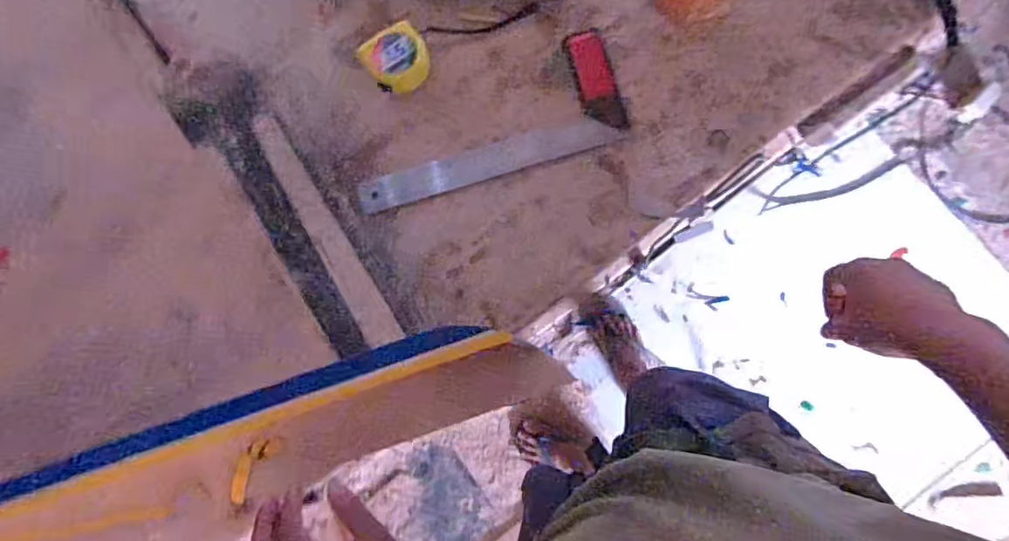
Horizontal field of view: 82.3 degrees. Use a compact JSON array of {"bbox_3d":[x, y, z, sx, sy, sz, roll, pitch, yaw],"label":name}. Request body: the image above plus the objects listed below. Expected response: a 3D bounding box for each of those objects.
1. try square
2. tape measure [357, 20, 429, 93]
[{"bbox_3d":[-0.021,-0.155,0.633,0.301,0.015,0.117,-19,85,2],"label":"try square"},{"bbox_3d":[-0.115,-0.227,0.625,0.066,0.031,0.065,-33,85,0],"label":"tape measure"}]

